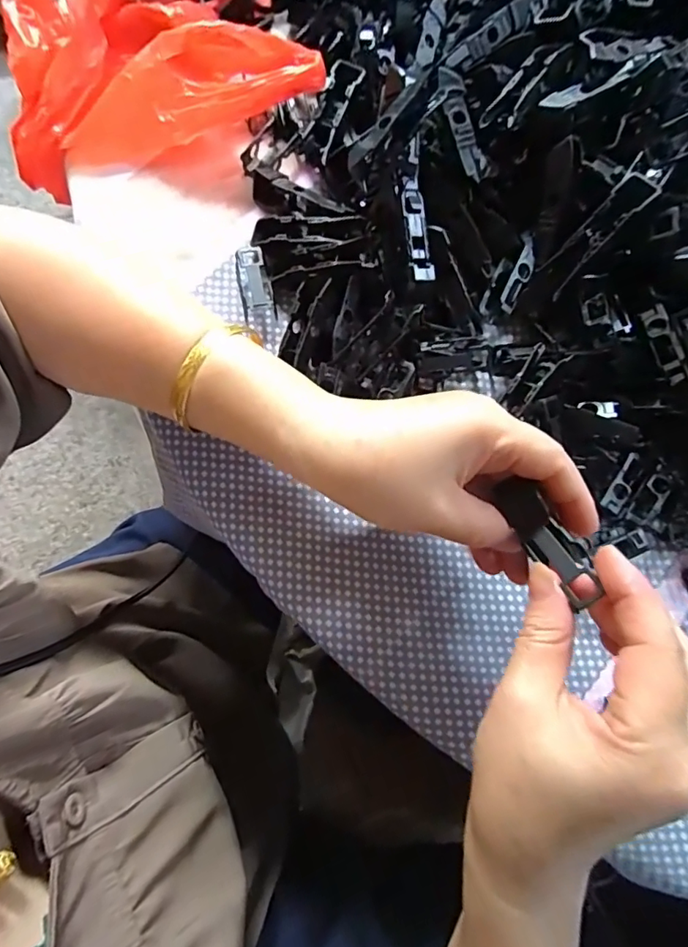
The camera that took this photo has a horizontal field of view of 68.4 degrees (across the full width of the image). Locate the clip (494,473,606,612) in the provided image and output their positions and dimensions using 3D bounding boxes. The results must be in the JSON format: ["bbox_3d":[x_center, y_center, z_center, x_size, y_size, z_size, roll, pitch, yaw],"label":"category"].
[{"bbox_3d":[0.086,0.028,0.212,0.019,0.011,0.058,-26,60,-8],"label":"clip"}]

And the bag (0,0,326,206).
[{"bbox_3d":[-0.124,-0.275,0.311,0.182,0.060,0.171,-13,77,-5],"label":"bag"}]

